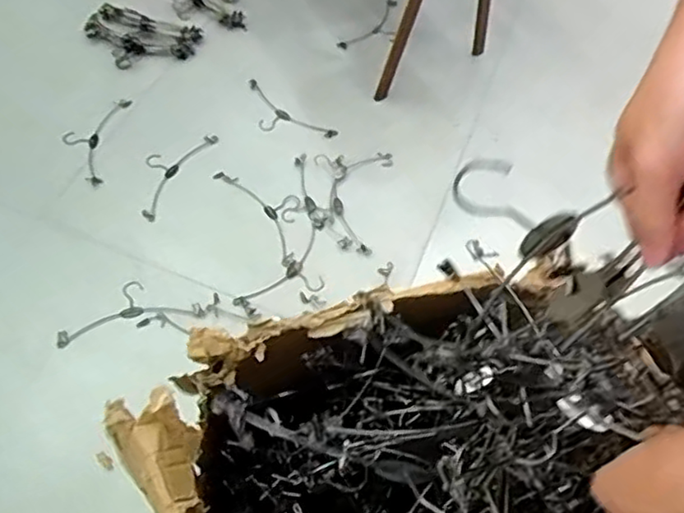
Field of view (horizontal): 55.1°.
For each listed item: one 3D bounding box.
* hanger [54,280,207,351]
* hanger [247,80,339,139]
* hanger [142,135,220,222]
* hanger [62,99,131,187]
[{"bbox_3d":[-0.418,0.100,1.286,0.274,0.020,0.112,-13,57,-13],"label":"hanger"},{"bbox_3d":[-0.147,-0.336,1.600,0.261,0.029,0.106,32,58,17],"label":"hanger"},{"bbox_3d":[-0.397,-0.200,1.487,0.103,0.015,0.262,25,57,12],"label":"hanger"},{"bbox_3d":[-0.583,-0.274,1.520,0.120,0.017,0.249,8,55,1],"label":"hanger"}]

